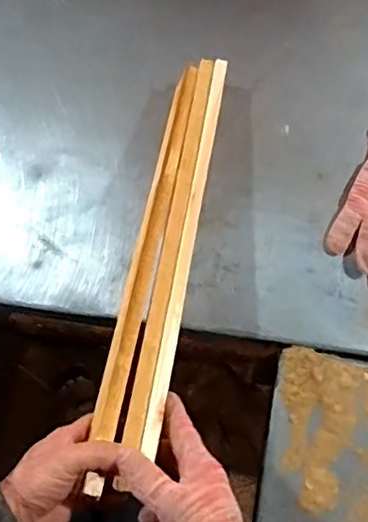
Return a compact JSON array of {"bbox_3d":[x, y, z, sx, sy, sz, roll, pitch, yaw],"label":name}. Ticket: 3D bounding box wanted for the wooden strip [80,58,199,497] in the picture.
[{"bbox_3d":[-0.038,-0.014,0.617,0.023,0.020,0.484,11,64,1],"label":"wooden strip"}]

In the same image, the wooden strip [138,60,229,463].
[{"bbox_3d":[0.006,-0.033,0.628,0.018,0.010,0.457,11,65,1],"label":"wooden strip"}]

